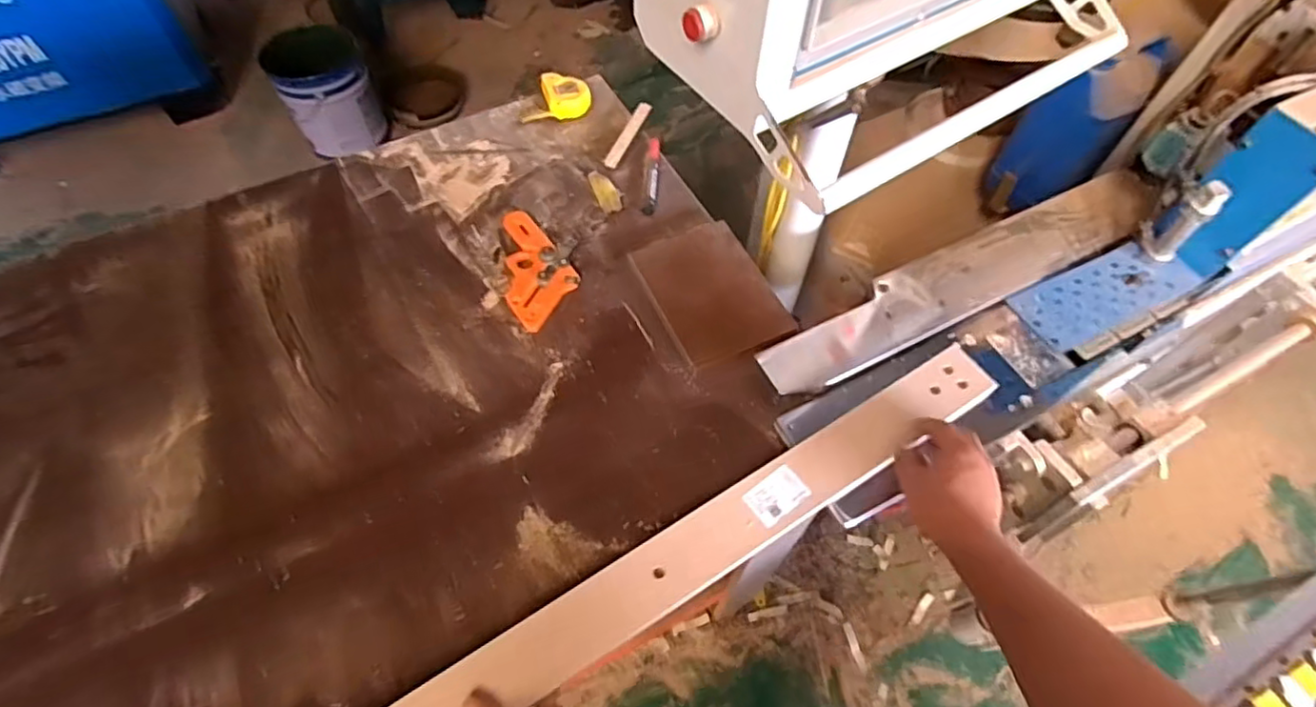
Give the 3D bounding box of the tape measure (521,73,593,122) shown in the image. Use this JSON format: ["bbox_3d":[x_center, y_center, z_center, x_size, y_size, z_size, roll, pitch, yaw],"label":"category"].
[{"bbox_3d":[-0.154,-0.390,0.967,0.104,0.038,0.065,-3,59,-2],"label":"tape measure"}]

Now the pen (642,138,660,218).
[{"bbox_3d":[-0.009,-0.252,0.896,0.017,0.015,0.136,2,57,5],"label":"pen"}]

